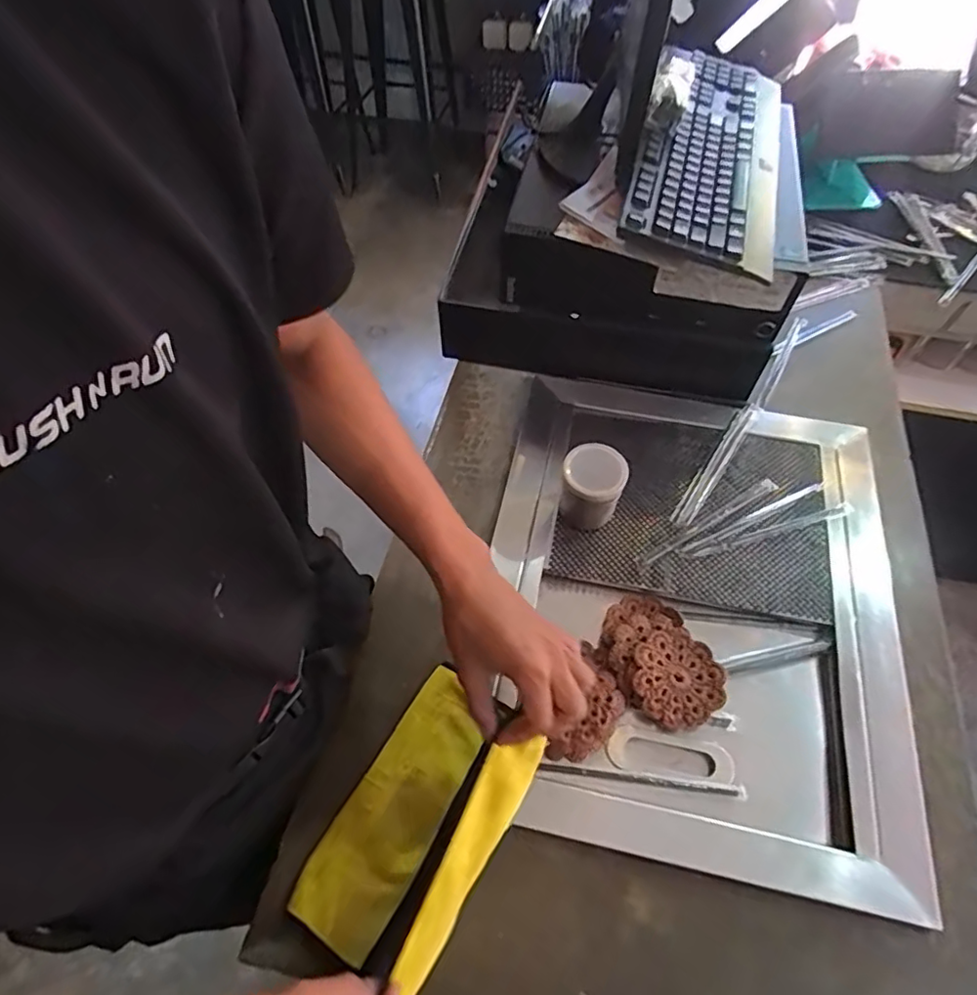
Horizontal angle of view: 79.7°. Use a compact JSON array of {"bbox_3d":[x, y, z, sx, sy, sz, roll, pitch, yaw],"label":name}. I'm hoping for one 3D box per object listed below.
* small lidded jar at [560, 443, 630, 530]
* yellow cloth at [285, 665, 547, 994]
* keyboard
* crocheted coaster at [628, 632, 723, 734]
[{"bbox_3d":[0.113,-0.011,0.648,0.065,0.089,0.065,0,57,0],"label":"small lidded jar"},{"bbox_3d":[-0.058,0.264,0.484,0.129,0.069,0.217,28,61,17],"label":"yellow cloth"},{"bbox_3d":[0.274,-0.436,0.717,0.161,0.038,0.476,14,58,9],"label":"keyboard"},{"bbox_3d":[0.185,0.178,0.577,0.083,0.012,0.086,-1,63,2],"label":"crocheted coaster"}]

